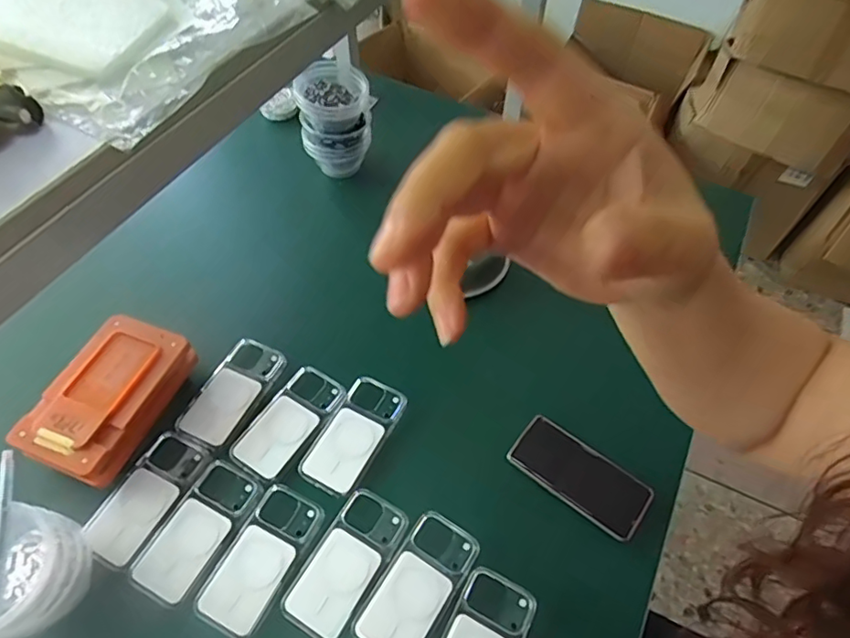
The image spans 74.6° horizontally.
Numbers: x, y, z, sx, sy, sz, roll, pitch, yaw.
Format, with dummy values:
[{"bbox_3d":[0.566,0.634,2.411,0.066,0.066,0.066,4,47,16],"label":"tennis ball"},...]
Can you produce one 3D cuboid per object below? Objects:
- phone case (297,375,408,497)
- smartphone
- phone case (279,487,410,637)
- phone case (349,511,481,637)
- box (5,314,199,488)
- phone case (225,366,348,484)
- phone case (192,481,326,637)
[{"bbox_3d":[-0.088,0.140,0.688,0.072,0.011,0.147,28,59,16],"label":"phone case"},{"bbox_3d":[0.187,0.187,0.672,0.162,0.017,0.077,34,60,13],"label":"smartphone"},{"bbox_3d":[-0.086,0.263,0.607,0.074,0.008,0.150,29,59,17],"label":"phone case"},{"bbox_3d":[-0.008,0.282,0.590,0.073,0.010,0.150,30,59,18],"label":"phone case"},{"bbox_3d":[-0.376,0.097,0.675,0.139,0.062,0.193,17,56,9],"label":"box"},{"bbox_3d":[-0.170,0.126,0.695,0.070,0.007,0.148,31,60,18],"label":"phone case"},{"bbox_3d":[-0.179,0.256,0.606,0.073,0.009,0.149,25,58,15],"label":"phone case"}]

